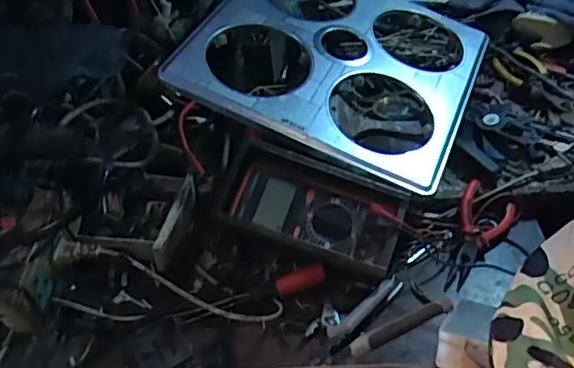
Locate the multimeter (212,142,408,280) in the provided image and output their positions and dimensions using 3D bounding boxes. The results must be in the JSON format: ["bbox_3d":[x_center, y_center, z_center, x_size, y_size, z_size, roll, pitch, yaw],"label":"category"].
[{"bbox_3d":[0.028,0.029,0.658,0.197,0.040,0.101,20,71,6],"label":"multimeter"}]

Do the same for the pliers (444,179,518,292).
[{"bbox_3d":[0.222,0.067,0.694,0.071,0.026,0.143,37,61,-2],"label":"pliers"}]

